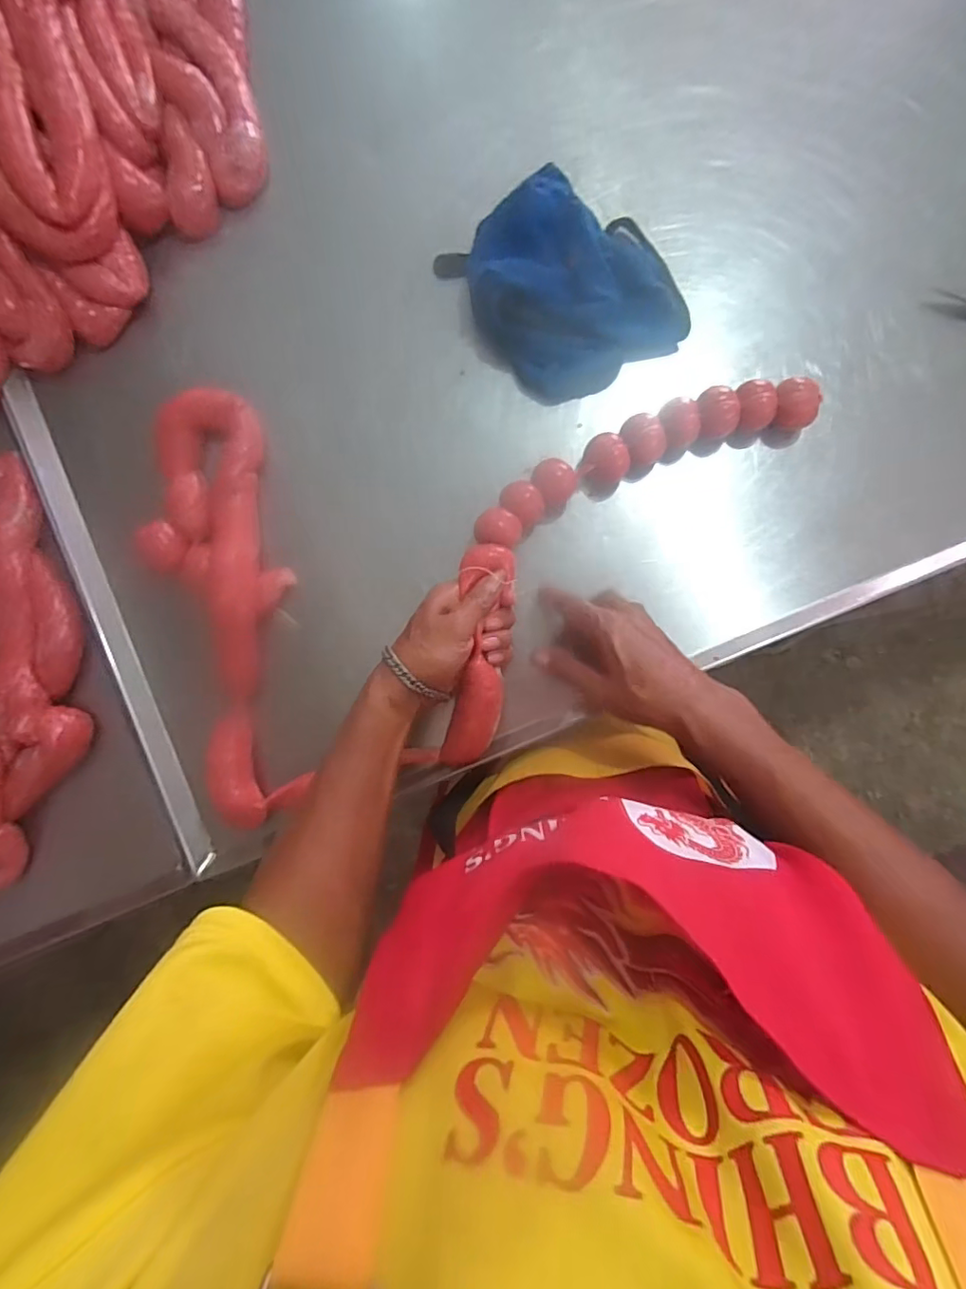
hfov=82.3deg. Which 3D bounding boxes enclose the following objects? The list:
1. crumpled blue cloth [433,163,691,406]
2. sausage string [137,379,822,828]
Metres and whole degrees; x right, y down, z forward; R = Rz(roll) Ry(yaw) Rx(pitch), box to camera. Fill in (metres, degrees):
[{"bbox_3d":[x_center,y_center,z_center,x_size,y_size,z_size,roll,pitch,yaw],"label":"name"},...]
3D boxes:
[{"bbox_3d":[0.070,-0.304,0.461,0.153,0.055,0.169,-31,86,1],"label":"crumpled blue cloth"},{"bbox_3d":[-0.014,-0.037,0.463,0.552,0.044,0.352,0,87,3],"label":"sausage string"}]

